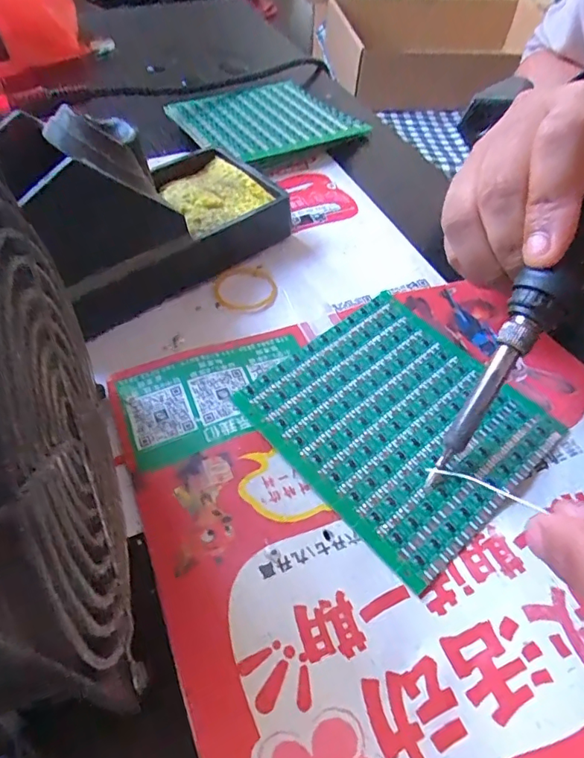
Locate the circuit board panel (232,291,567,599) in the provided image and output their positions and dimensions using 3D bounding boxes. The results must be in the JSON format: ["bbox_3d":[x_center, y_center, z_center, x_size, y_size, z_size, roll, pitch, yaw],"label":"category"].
[{"bbox_3d":[0.042,0.015,0.204,0.091,0.004,0.099,-35,63,-24],"label":"circuit board panel"}]

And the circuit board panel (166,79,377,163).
[{"bbox_3d":[-0.016,-0.180,0.351,0.115,0.007,0.093,-26,56,-21],"label":"circuit board panel"}]

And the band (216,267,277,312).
[{"bbox_3d":[-0.024,-0.046,0.257,0.031,0.004,0.032,2,52,-2],"label":"band"}]

